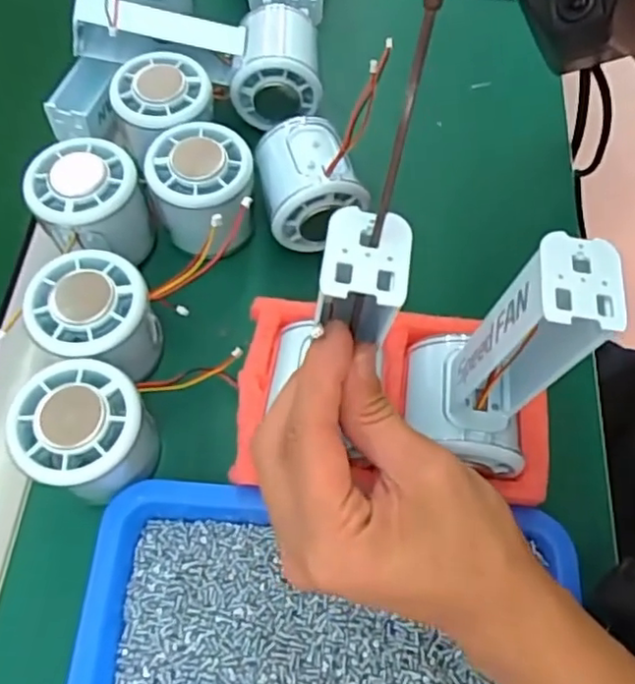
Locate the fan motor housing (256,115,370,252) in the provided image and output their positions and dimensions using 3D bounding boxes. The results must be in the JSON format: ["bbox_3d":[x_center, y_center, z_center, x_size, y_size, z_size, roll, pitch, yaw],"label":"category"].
[{"bbox_3d":[-0.003,-0.093,0.363,0.057,0.046,0.063,-11,65,-7],"label":"fan motor housing"}]

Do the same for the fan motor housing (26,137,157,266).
[{"bbox_3d":[-0.123,-0.071,0.352,0.056,0.062,0.054,1,64,-1],"label":"fan motor housing"}]

